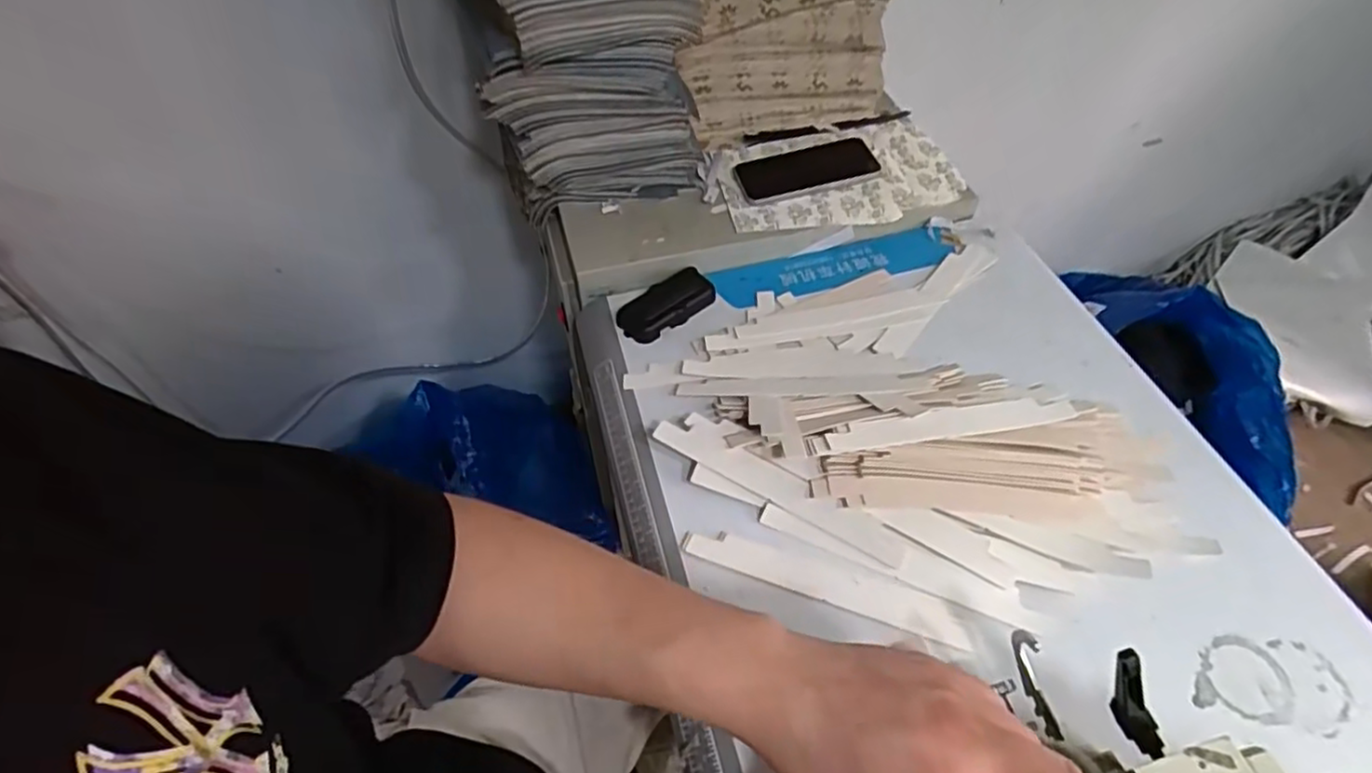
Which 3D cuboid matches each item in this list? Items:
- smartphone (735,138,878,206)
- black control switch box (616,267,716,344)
[{"bbox_3d":[0.150,-0.262,0.824,0.172,0.014,0.086,-13,52,-8],"label":"smartphone"},{"bbox_3d":[-0.023,-0.089,0.737,0.108,0.024,0.060,-30,57,-20],"label":"black control switch box"}]

